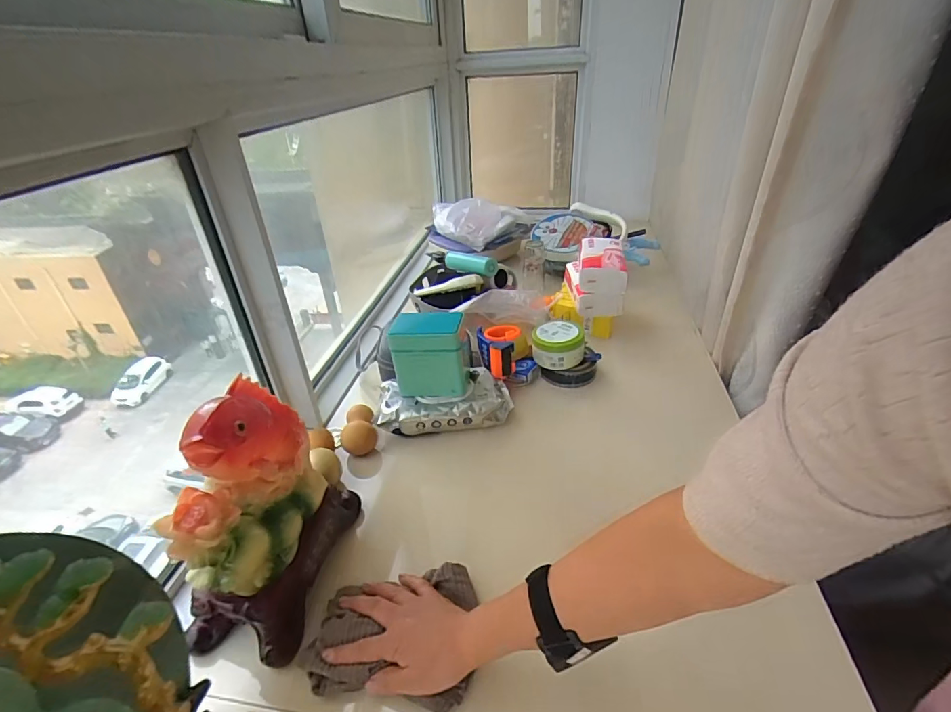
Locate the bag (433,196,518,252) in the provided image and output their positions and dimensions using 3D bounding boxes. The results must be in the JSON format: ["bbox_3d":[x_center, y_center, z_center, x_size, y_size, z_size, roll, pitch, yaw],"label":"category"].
[{"bbox_3d":[0.008,-0.394,1.355,0.234,0.078,0.212,-10,33,-10],"label":"bag"}]

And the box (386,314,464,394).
[{"bbox_3d":[-0.073,-0.006,0.774,0.117,0.125,0.088,0,33,4],"label":"box"}]

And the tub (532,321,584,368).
[{"bbox_3d":[0.154,-0.020,0.858,0.095,0.063,0.084,5,33,12],"label":"tub"}]

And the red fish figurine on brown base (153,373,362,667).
[{"bbox_3d":[-0.235,0.159,0.505,0.110,0.237,0.208,3,33,9],"label":"red fish figurine on brown base"}]

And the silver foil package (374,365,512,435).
[{"bbox_3d":[-0.053,0.077,0.792,0.221,0.054,0.118,-7,33,-6],"label":"silver foil package"}]

